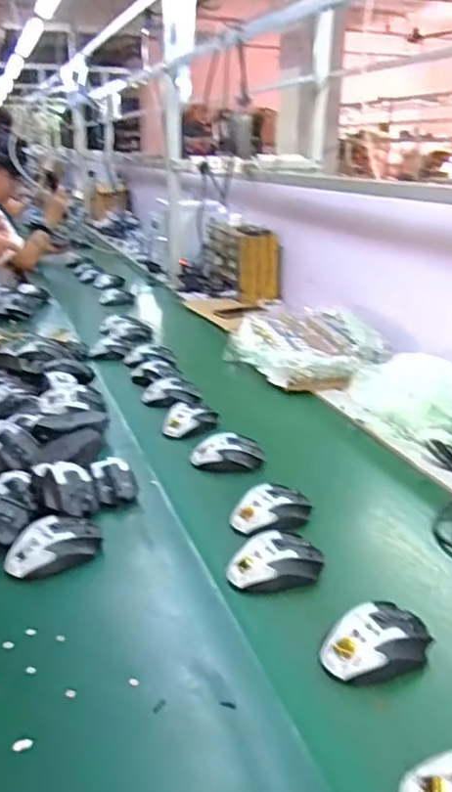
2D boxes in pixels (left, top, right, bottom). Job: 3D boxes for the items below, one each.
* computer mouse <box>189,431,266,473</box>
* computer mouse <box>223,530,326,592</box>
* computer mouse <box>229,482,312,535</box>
[{"bbox_3d":[0.002,0.092,1.001,0.117,0.040,0.066,1,22,-2],"label":"computer mouse"},{"bbox_3d":[0.061,0.195,0.736,0.118,0.037,0.060,-7,23,-23],"label":"computer mouse"},{"bbox_3d":[0.062,0.152,0.846,0.114,0.036,0.058,-6,23,-19],"label":"computer mouse"}]

